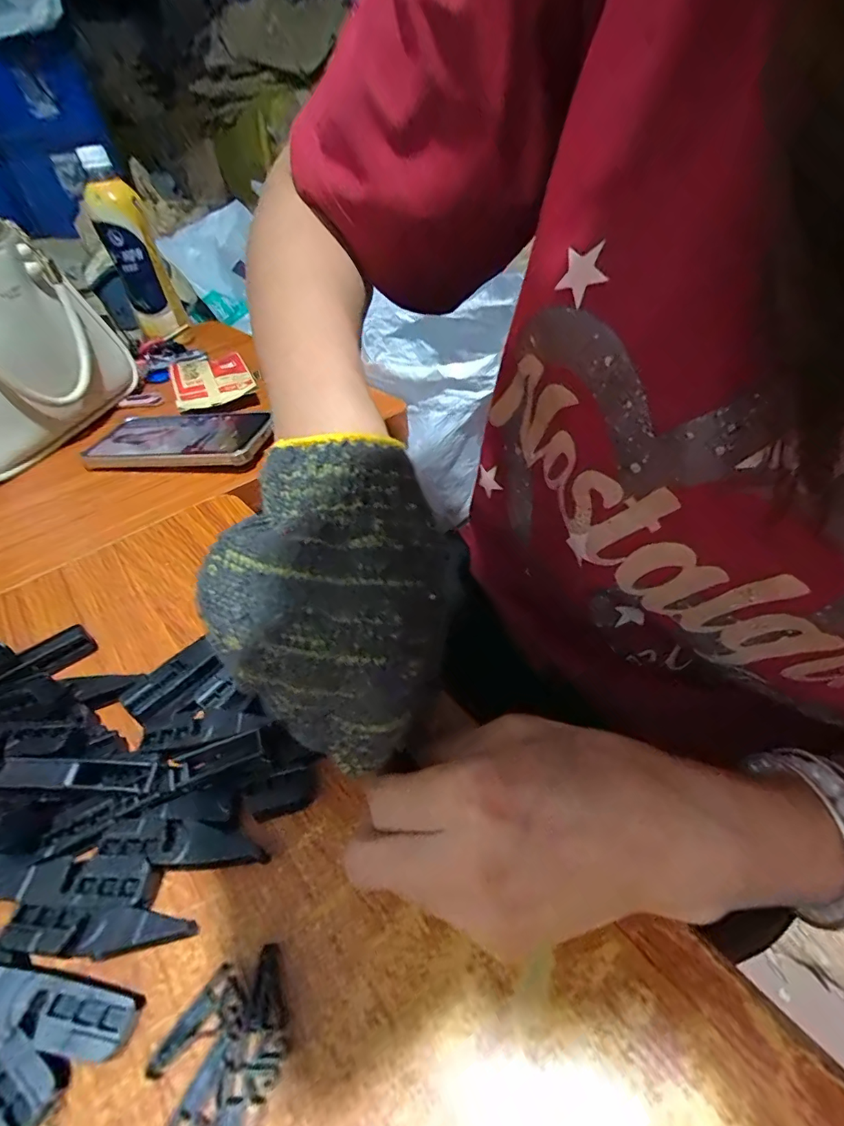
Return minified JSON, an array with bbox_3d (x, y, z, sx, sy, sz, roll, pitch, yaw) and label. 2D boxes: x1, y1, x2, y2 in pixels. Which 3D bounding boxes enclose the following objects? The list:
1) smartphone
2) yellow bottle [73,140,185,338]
[{"bbox_3d":[-0.221,-0.118,0.439,0.170,0.012,0.086,3,45,13],"label":"smartphone"},{"bbox_3d":[-0.384,-0.409,0.633,0.063,0.210,0.050,-19,45,-13],"label":"yellow bottle"}]

